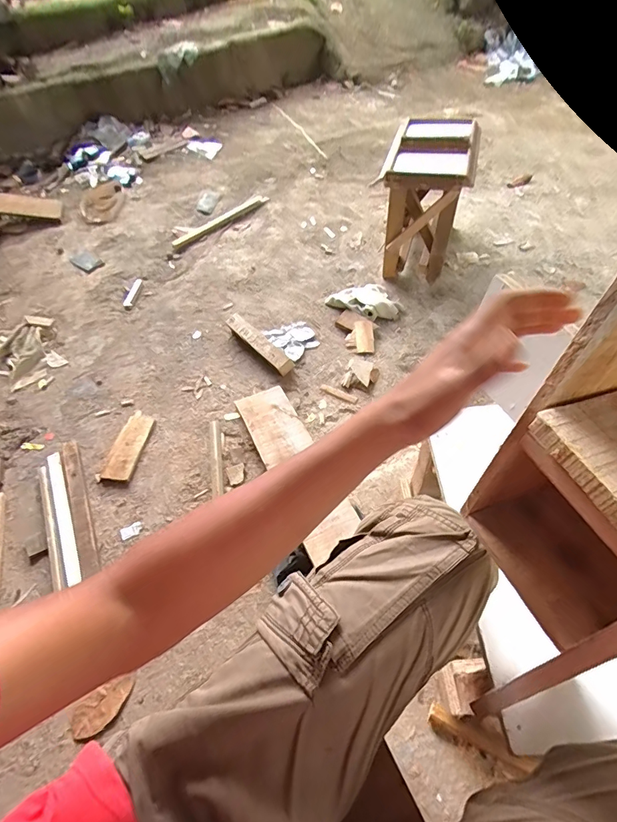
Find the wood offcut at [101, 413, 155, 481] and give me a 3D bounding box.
[{"bbox_3d":[-0.411,0.078,0.952,0.068,0.013,0.178,5,56,8],"label":"wood offcut"}]

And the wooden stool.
[{"bbox_3d":[0.344,-0.620,1.218,0.222,0.310,0.362,13,57,13],"label":"wooden stool"}]

